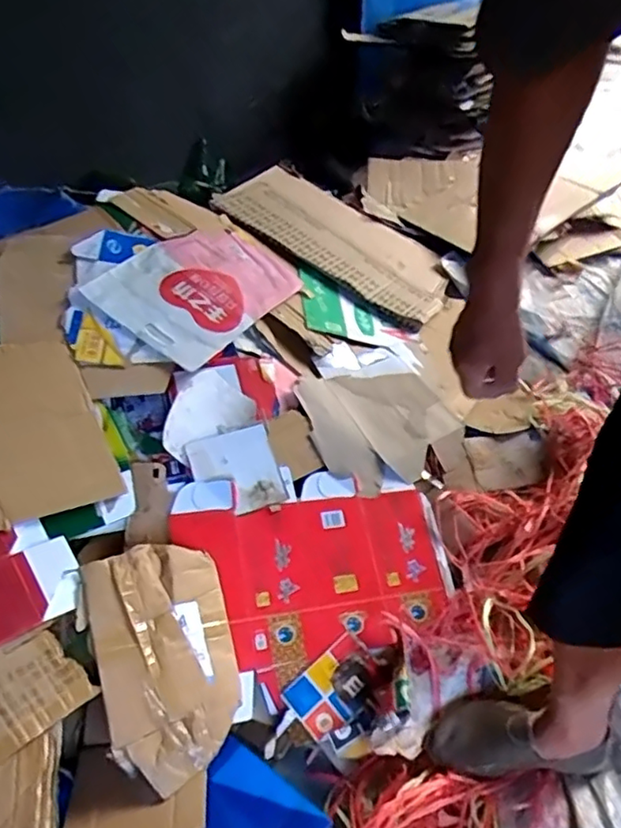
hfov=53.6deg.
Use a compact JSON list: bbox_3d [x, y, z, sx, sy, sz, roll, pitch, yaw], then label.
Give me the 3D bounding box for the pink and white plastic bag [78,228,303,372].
[{"bbox_3d":[-0.237,-0.308,1.398,0.320,0.059,0.463,33,48,10],"label":"pink and white plastic bag"}]

